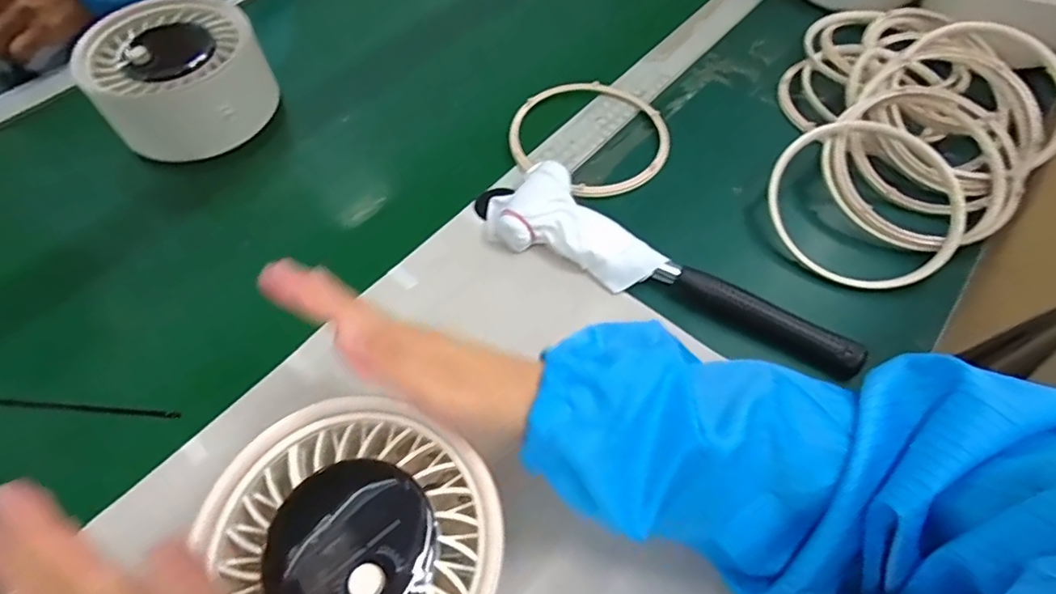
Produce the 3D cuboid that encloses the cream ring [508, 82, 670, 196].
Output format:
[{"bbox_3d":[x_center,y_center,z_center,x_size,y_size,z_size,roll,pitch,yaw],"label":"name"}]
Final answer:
[{"bbox_3d":[0.055,-0.140,0.486,0.136,0.019,0.127,0,58,0],"label":"cream ring"}]

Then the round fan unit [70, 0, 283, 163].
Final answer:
[{"bbox_3d":[-0.307,-0.195,0.503,0.141,0.074,0.135,-16,59,-10],"label":"round fan unit"}]

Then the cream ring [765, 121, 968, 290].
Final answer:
[{"bbox_3d":[0.257,-0.072,0.426,0.142,0.013,0.137,-1,75,3],"label":"cream ring"}]

